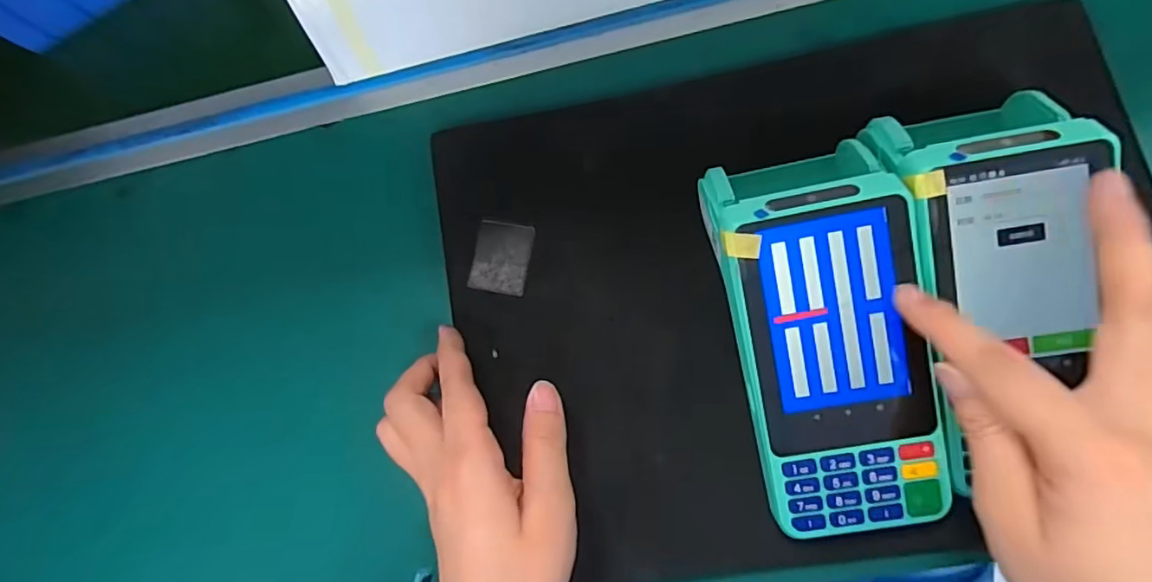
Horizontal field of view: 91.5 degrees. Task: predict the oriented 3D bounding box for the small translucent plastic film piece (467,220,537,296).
[{"bbox_3d":[-0.040,-0.018,0.302,0.030,0.004,0.038,9,83,7],"label":"small translucent plastic film piece"}]

